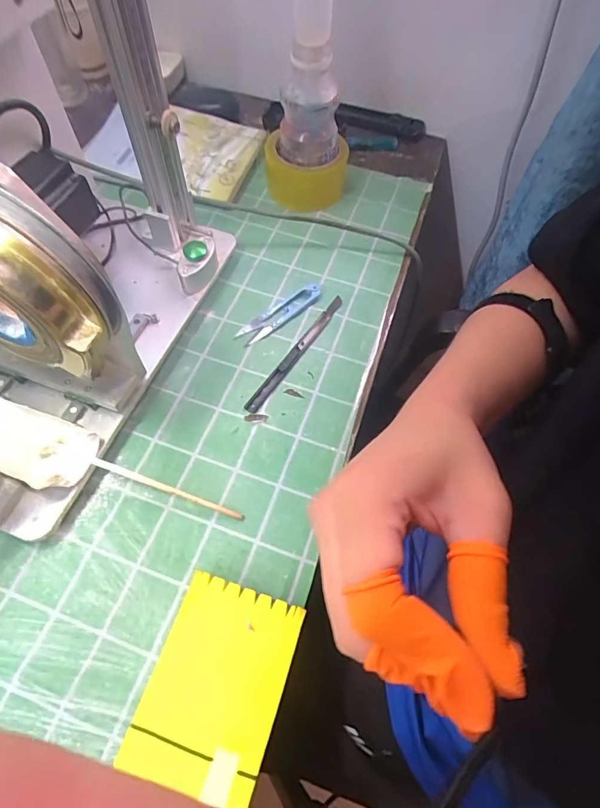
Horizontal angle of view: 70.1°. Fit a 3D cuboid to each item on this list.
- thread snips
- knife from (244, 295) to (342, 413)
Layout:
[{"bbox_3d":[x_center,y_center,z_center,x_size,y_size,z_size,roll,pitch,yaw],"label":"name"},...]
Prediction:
[{"bbox_3d":[-0.020,-0.094,0.438,0.101,0.011,0.025,-38,70,-20],"label":"thread snips"},{"bbox_3d":[-0.002,-0.053,0.419,0.012,0.007,0.158,32,65,13],"label":"knife"}]

